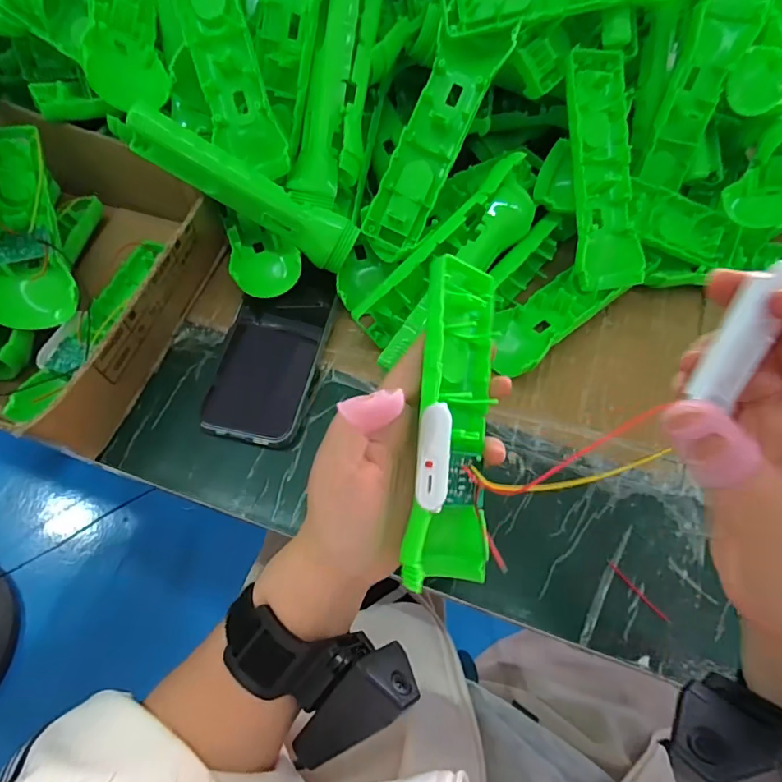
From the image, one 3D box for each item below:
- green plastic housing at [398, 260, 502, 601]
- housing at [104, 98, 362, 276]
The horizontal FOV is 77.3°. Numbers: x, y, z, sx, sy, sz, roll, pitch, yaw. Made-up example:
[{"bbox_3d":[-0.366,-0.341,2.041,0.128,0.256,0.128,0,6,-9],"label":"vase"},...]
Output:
[{"bbox_3d":[0.035,0.013,0.251,0.043,0.044,0.162,5,80,2],"label":"green plastic housing"},{"bbox_3d":[-0.107,-0.142,0.341,0.174,0.038,0.023,28,63,-11],"label":"housing"}]

